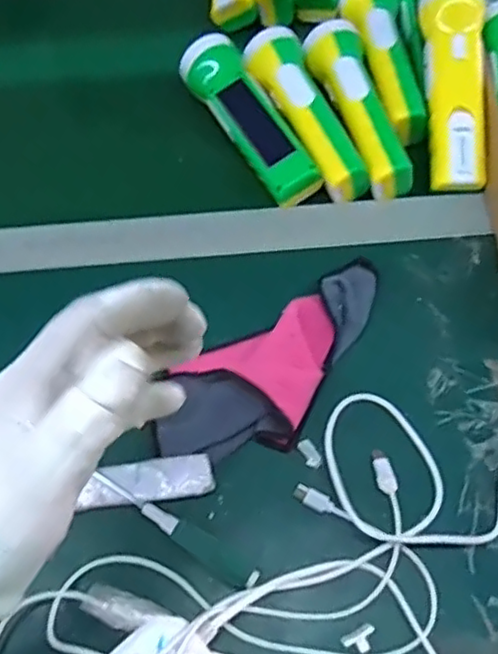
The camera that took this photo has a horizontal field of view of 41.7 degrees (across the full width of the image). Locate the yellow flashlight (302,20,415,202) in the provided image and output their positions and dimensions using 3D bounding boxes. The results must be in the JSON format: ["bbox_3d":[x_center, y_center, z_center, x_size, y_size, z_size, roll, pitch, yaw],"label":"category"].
[{"bbox_3d":[0.090,-0.186,0.551,0.048,0.041,0.172,-12,62,-5],"label":"yellow flashlight"}]

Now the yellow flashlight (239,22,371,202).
[{"bbox_3d":[0.045,-0.181,0.552,0.051,0.041,0.171,-17,63,-8],"label":"yellow flashlight"}]

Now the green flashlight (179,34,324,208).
[{"bbox_3d":[0.000,-0.172,0.544,0.051,0.038,0.167,-27,64,-13],"label":"green flashlight"}]

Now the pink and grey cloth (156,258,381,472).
[{"bbox_3d":[0.025,0.027,0.451,0.195,0.031,0.081,-32,66,-15],"label":"pink and grey cloth"}]

